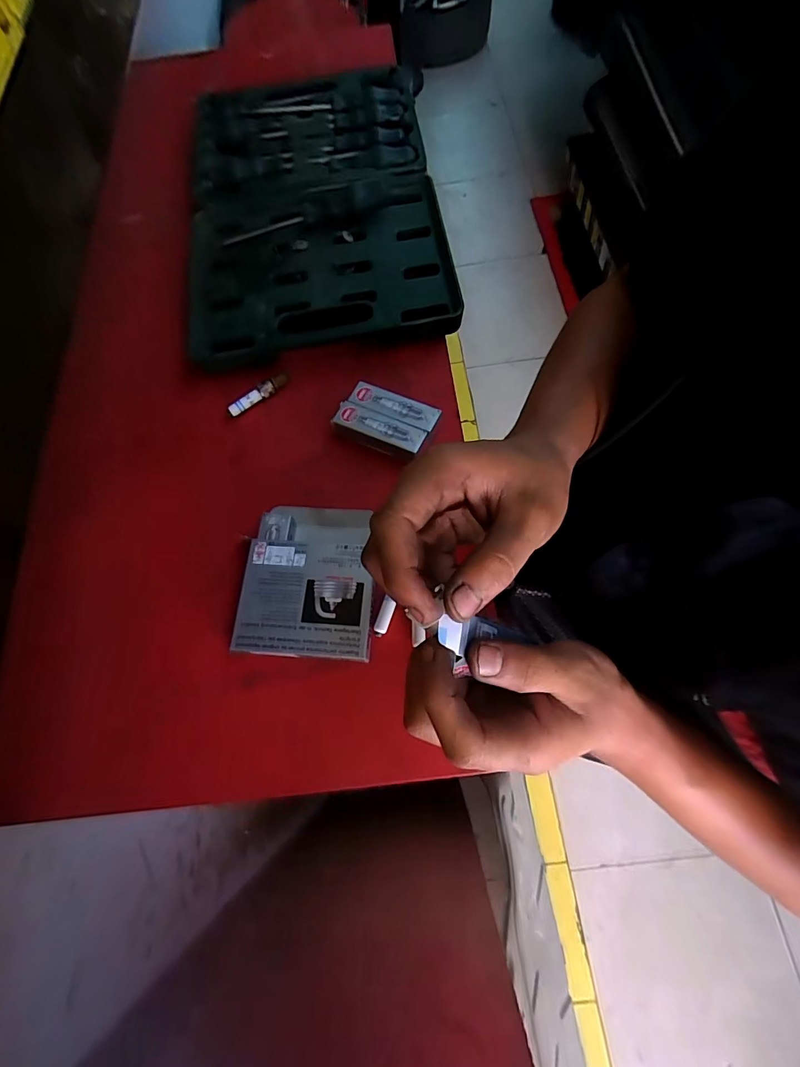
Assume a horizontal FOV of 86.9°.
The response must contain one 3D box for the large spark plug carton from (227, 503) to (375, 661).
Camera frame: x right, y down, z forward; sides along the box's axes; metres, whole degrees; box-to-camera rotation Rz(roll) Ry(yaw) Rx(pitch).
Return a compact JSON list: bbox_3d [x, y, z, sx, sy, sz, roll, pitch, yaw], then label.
[{"bbox_3d":[-0.072,0.034,0.337,0.102,0.022,0.123,2,70,5],"label":"large spark plug carton"}]

